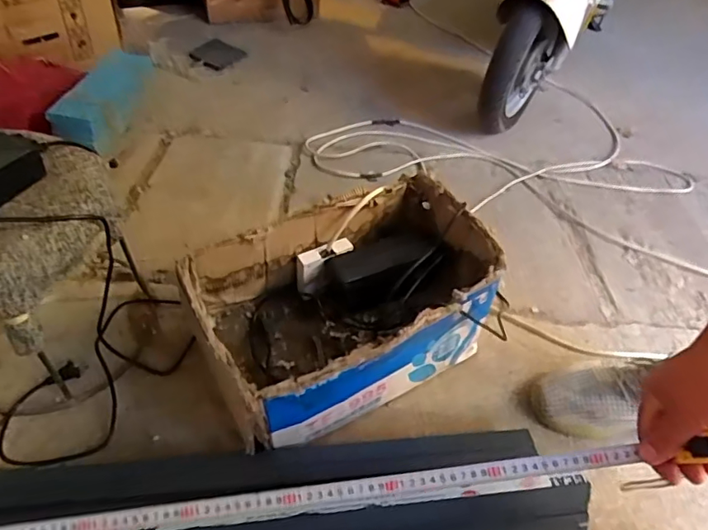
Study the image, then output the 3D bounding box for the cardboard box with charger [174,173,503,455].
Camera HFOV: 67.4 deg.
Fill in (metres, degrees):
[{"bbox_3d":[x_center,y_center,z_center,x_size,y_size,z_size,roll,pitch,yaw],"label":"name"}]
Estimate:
[{"bbox_3d":[-0.003,0.056,0.771,0.415,0.174,0.255,-23,55,-23],"label":"cardboard box with charger"}]

